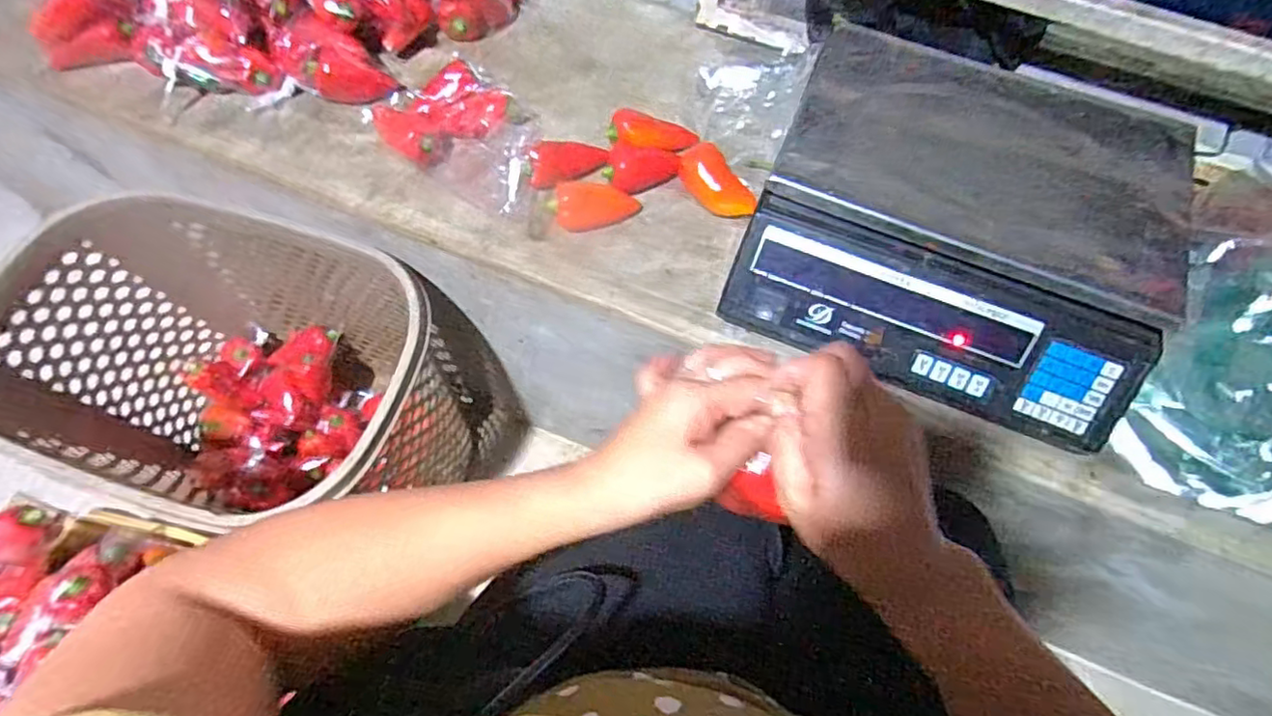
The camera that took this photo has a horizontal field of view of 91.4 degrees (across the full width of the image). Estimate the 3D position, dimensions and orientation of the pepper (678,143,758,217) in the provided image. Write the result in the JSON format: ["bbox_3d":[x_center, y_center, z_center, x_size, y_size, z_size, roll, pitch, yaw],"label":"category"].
[{"bbox_3d":[0.081,-0.176,0.631,0.043,0.041,0.086,-34,70,-16],"label":"pepper"}]

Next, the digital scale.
[{"bbox_3d":[0.288,-0.125,0.555,0.341,0.096,0.299,20,65,8],"label":"digital scale"}]

